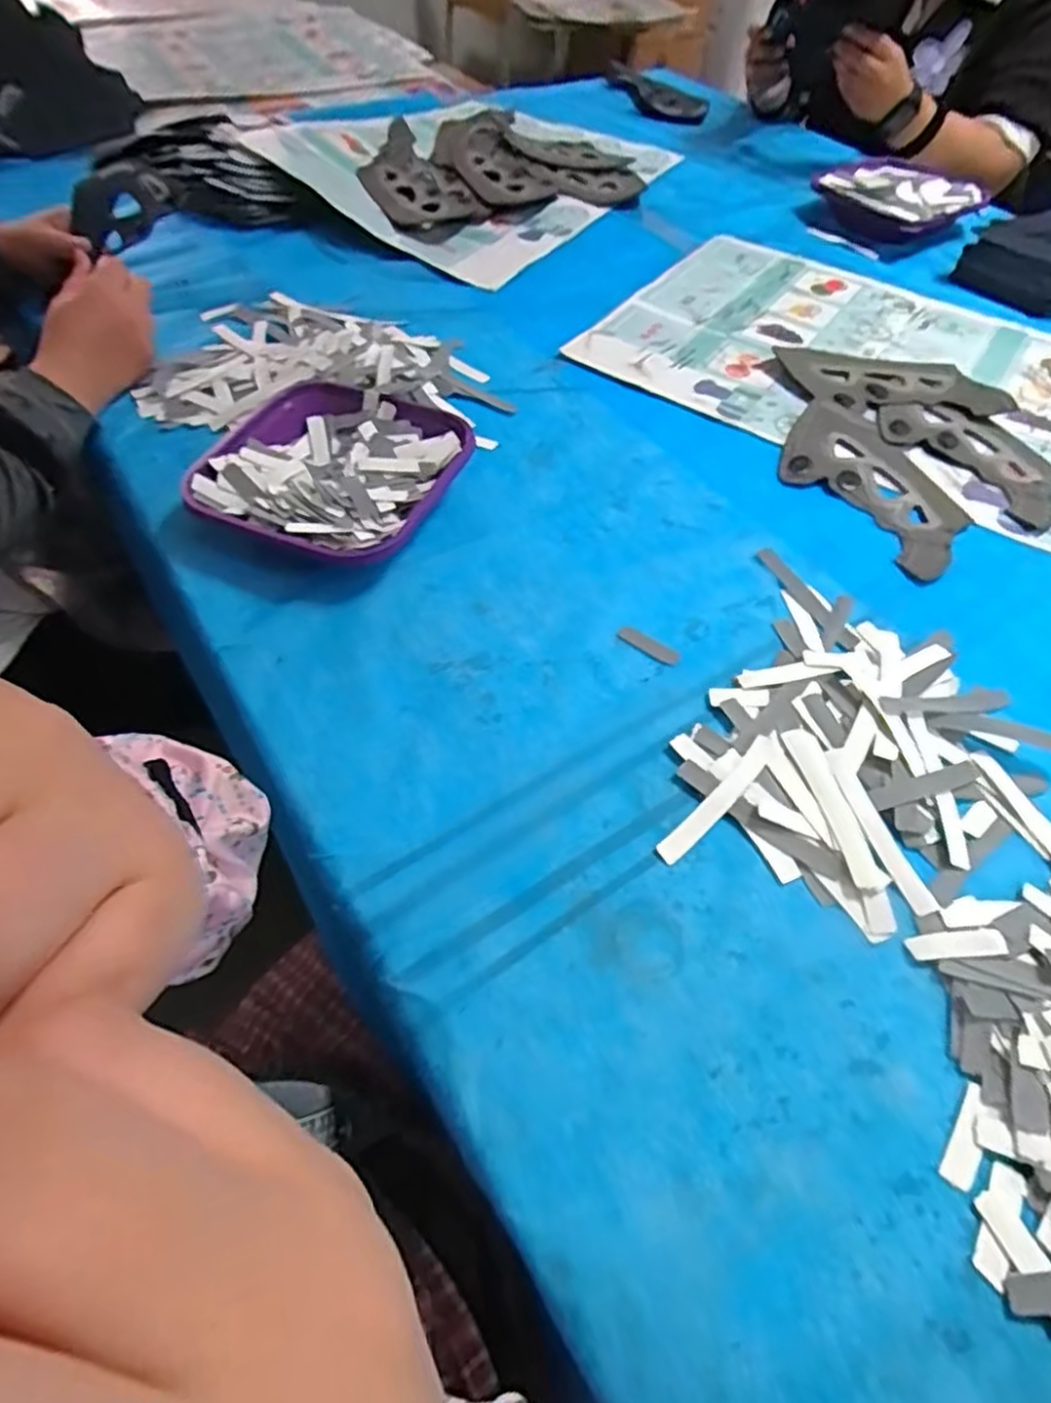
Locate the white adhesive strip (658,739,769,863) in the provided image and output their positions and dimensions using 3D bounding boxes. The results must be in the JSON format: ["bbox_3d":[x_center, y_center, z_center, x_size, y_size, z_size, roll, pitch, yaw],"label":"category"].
[{"bbox_3d":[0.118,0.057,0.422,0.106,0.009,0.016,-39,64,-23],"label":"white adhesive strip"}]

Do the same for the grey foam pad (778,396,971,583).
[{"bbox_3d":[0.297,-0.188,0.602,0.116,0.007,0.208,-25,59,-16],"label":"grey foam pad"}]

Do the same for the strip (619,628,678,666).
[{"bbox_3d":[0.087,-0.040,0.495,0.047,0.004,0.012,35,62,22],"label":"strip"}]

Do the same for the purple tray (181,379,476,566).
[{"bbox_3d":[-0.150,-0.184,0.569,0.196,0.042,0.194,13,57,9],"label":"purple tray"}]

